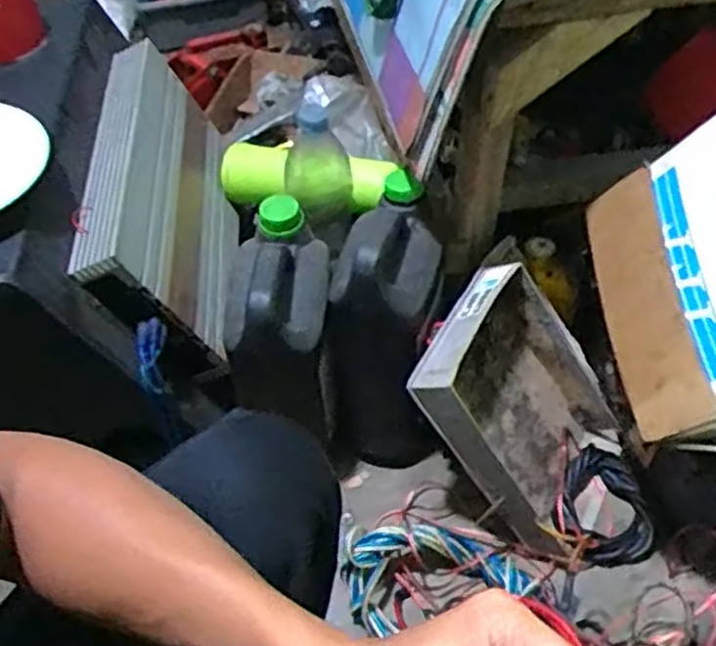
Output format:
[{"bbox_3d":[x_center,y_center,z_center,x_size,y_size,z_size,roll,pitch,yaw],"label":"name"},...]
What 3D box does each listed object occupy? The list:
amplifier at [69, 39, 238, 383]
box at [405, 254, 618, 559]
[{"bbox_3d":[-0.234,-0.160,0.929,0.057,0.231,0.423,-20,50,18],"label":"amplifier"},{"bbox_3d":[0.207,0.110,0.865,0.061,0.329,0.229,-7,39,45],"label":"box"}]

